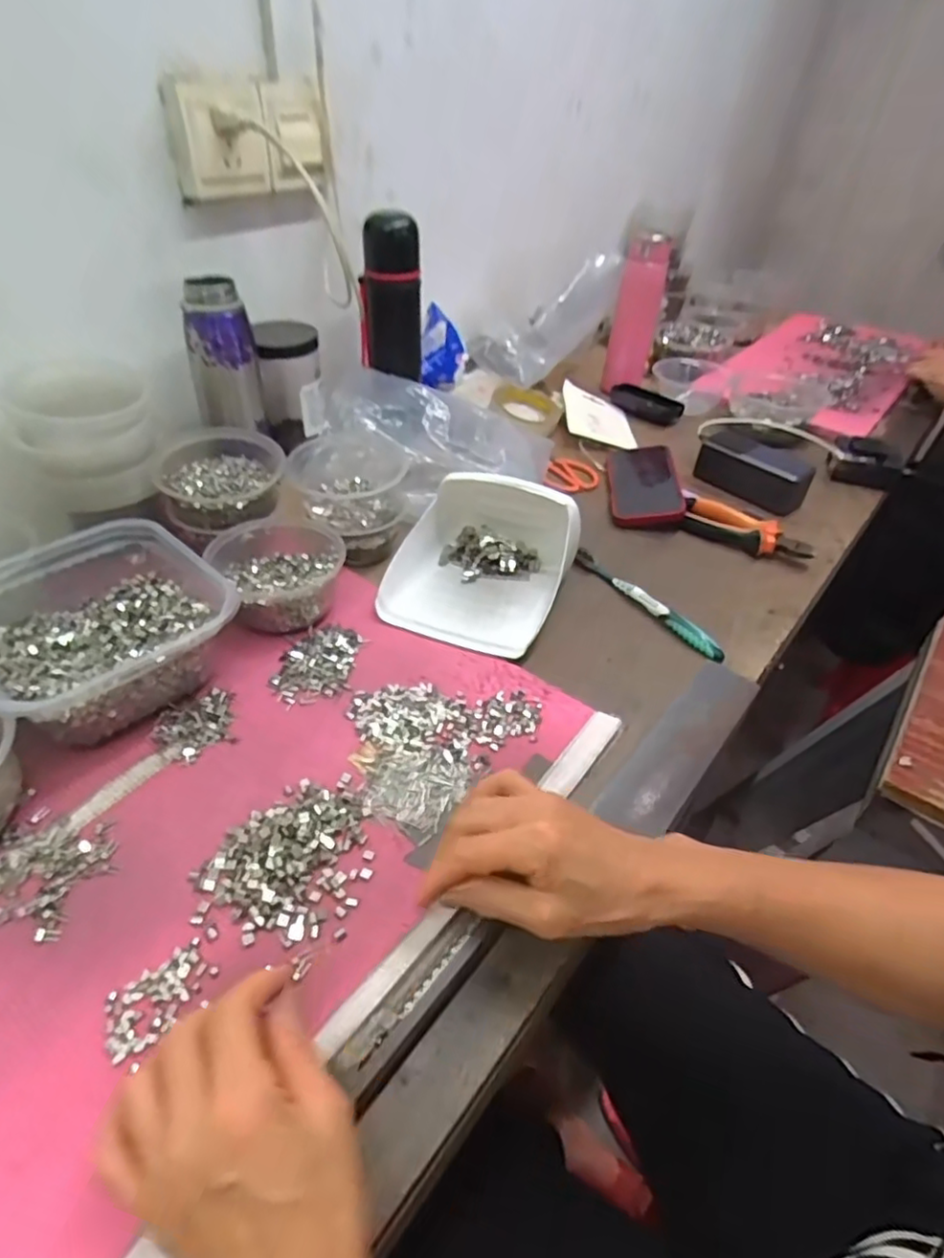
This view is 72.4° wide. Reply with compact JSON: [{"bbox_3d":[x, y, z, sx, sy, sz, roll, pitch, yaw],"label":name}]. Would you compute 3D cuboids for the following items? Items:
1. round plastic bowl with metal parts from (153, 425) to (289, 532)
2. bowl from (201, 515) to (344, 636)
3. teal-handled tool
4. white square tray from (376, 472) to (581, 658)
[{"bbox_3d":[-0.237,-0.148,0.611,0.109,0.041,0.123,-13,44,-18],"label":"round plastic bowl with metal parts"},{"bbox_3d":[-0.173,-0.052,0.578,0.113,0.046,0.127,-21,49,-27],"label":"bowl"},{"bbox_3d":[0.167,-0.028,0.620,0.018,0.014,0.179,-25,51,-29],"label":"teal-handled tool"},{"bbox_3d":[0.010,-0.076,0.601,0.157,0.080,0.184,19,44,13],"label":"white square tray"}]

